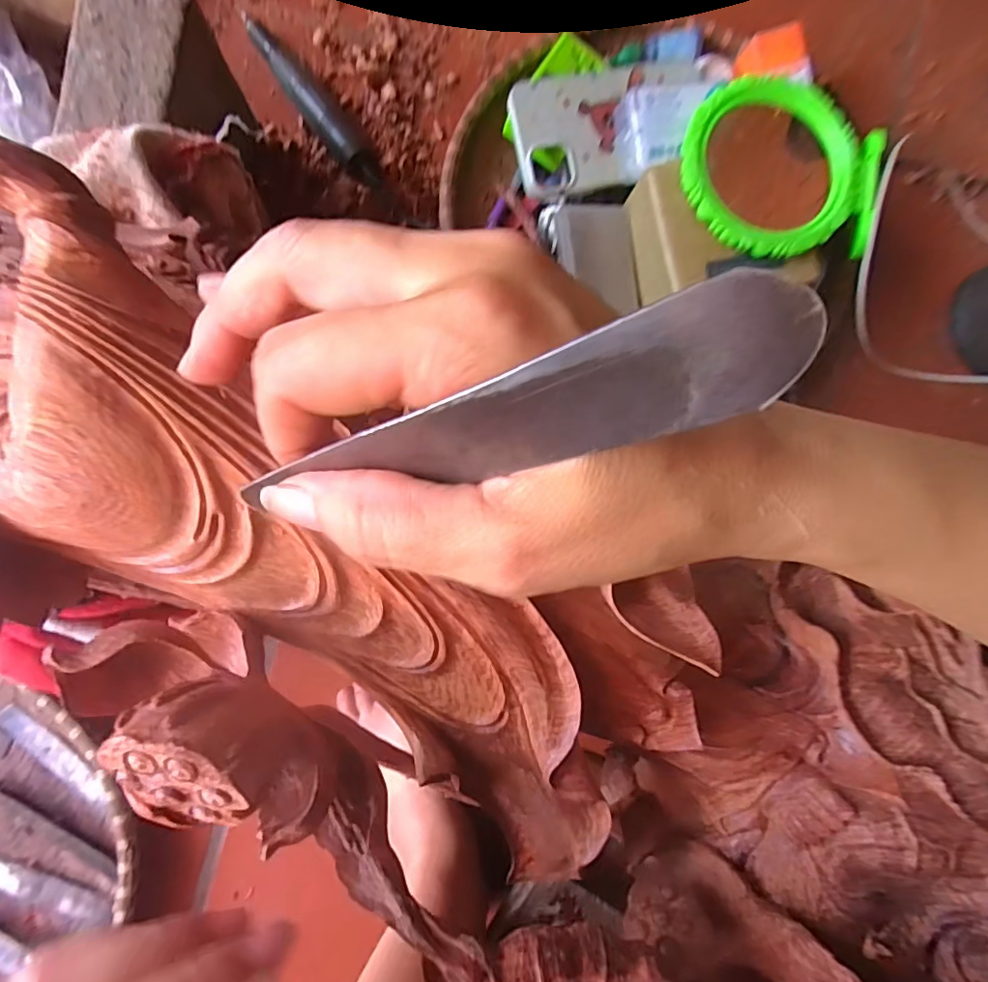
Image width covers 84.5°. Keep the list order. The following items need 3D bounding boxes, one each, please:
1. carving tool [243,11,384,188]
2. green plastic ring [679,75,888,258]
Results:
[{"bbox_3d":[-0.143,-0.307,0.430,0.027,0.027,0.159,-38,91,-5],"label":"carving tool"},{"bbox_3d":[0.205,-0.228,0.385,0.141,0.014,0.121,12,87,-4],"label":"green plastic ring"}]

